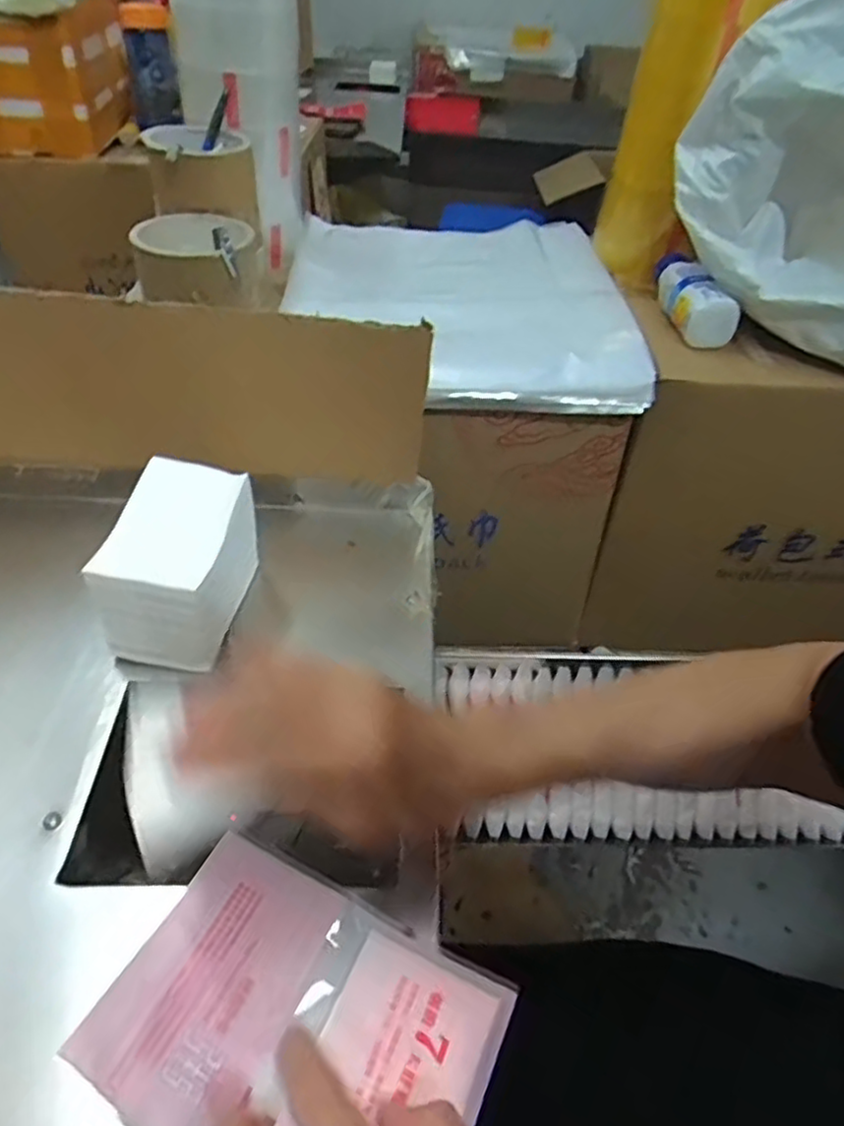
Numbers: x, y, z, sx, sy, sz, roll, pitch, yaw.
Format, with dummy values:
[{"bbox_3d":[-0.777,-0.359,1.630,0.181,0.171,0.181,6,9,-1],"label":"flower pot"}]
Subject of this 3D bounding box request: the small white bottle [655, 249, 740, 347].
[{"bbox_3d":[0.267,-0.269,0.676,0.053,0.049,0.141,4,44,0],"label":"small white bottle"}]

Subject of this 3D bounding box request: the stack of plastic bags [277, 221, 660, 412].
[{"bbox_3d":[0.029,-0.276,0.712,0.329,0.054,0.359,-1,45,-5],"label":"stack of plastic bags"}]

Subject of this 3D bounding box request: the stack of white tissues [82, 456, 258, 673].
[{"bbox_3d":[-0.156,0.003,0.445,0.070,0.091,0.103,5,44,1],"label":"stack of white tissues"}]

